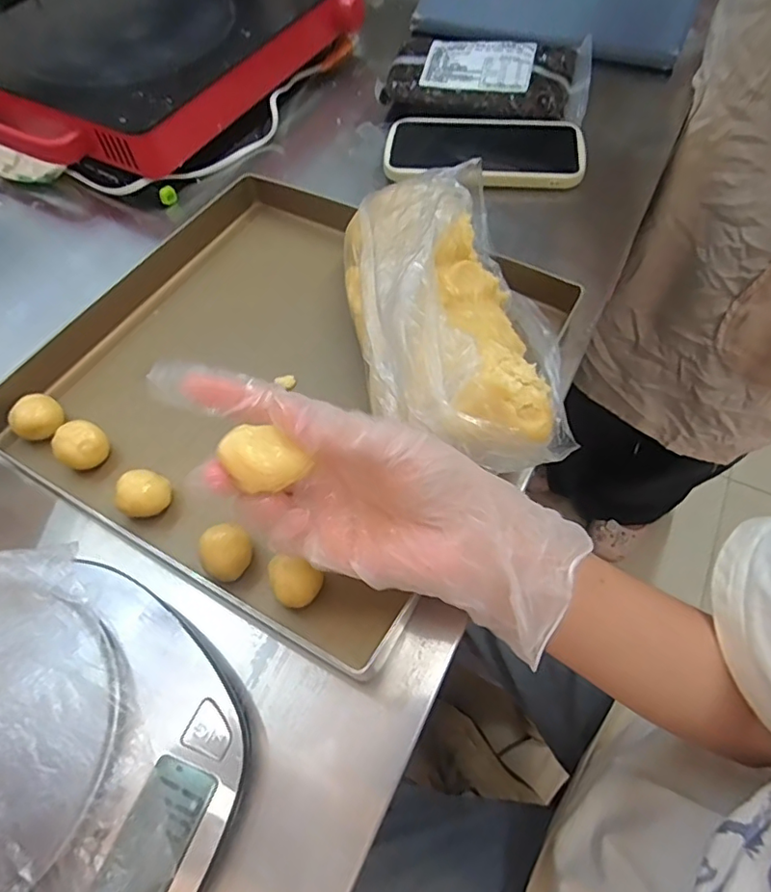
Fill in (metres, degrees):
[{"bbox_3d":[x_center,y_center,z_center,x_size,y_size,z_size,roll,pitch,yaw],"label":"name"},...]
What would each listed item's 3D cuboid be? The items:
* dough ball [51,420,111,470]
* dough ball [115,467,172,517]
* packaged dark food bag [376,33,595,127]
[{"bbox_3d":[-0.178,0.001,0.322,0.024,0.022,0.026,-1,60,2],"label":"dough ball"},{"bbox_3d":[-0.133,0.028,0.306,0.025,0.024,0.025,-1,60,2],"label":"dough ball"},{"bbox_3d":[0.096,-0.350,0.514,0.187,0.029,0.104,10,61,9],"label":"packaged dark food bag"}]

